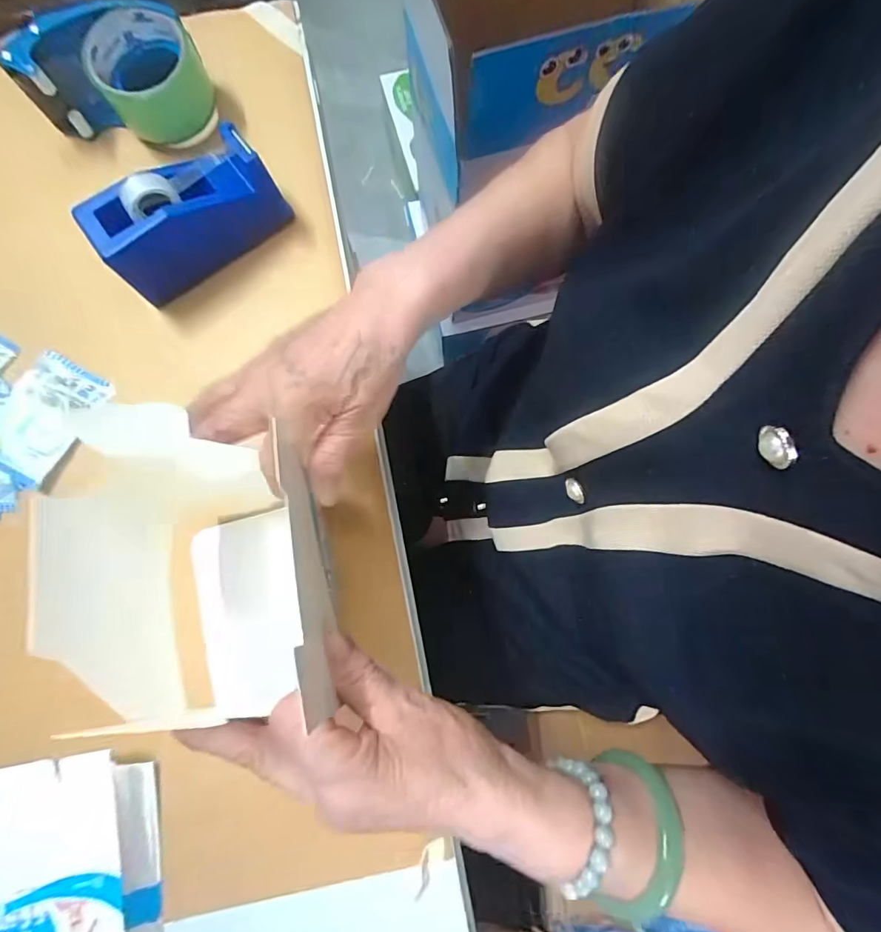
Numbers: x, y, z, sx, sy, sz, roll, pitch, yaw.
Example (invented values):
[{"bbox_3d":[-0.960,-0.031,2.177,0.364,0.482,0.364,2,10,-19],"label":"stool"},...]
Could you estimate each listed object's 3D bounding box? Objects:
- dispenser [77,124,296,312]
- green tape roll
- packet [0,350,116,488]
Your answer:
[{"bbox_3d":[-0.210,-0.211,0.383,0.144,0.064,0.055,-37,81,-5],"label":"dispenser"},{"bbox_3d":[-0.256,-0.346,0.409,0.087,0.056,0.078,-24,80,-3],"label":"green tape roll"},{"bbox_3d":[-0.328,-0.042,0.381,0.067,0.013,0.095,27,81,6],"label":"packet"}]

